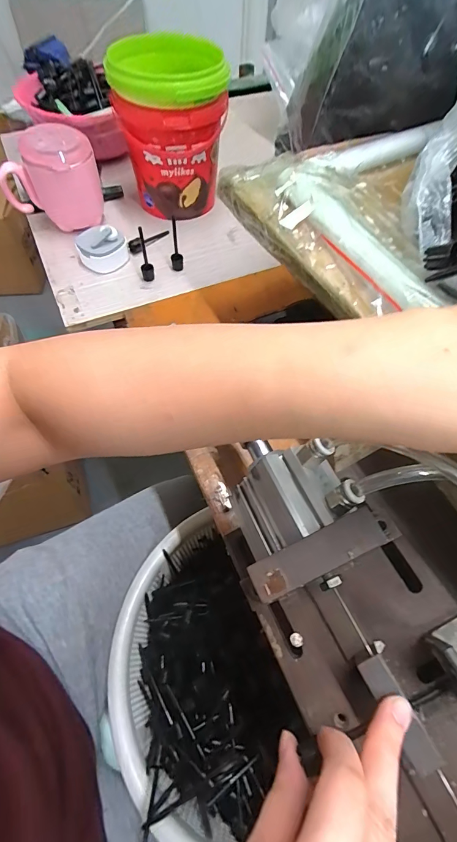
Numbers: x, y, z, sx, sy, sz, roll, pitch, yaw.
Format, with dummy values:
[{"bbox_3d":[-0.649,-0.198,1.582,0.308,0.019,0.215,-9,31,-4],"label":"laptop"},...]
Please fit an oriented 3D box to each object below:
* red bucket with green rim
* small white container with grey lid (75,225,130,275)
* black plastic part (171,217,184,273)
[{"bbox_3d":[-0.073,-0.367,0.468,0.119,0.157,0.146,-9,60,-7],"label":"red bucket with green rim"},{"bbox_3d":[-0.152,-0.210,0.438,0.057,0.043,0.053,-18,62,-12],"label":"small white container with grey lid"},{"bbox_3d":[-0.061,-0.202,0.429,0.014,0.065,0.013,-9,60,-7],"label":"black plastic part"}]

